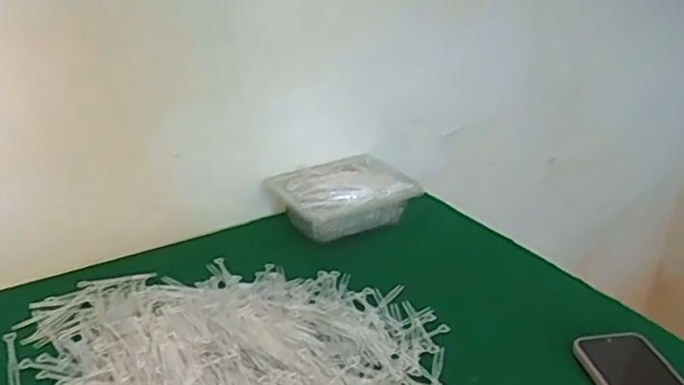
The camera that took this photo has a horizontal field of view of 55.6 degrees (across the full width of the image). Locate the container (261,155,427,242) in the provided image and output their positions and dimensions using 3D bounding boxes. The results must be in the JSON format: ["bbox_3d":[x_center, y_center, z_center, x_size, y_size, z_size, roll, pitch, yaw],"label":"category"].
[{"bbox_3d":[0.003,0.004,0.879,0.172,0.055,0.129,-11,28,-26],"label":"container"}]

